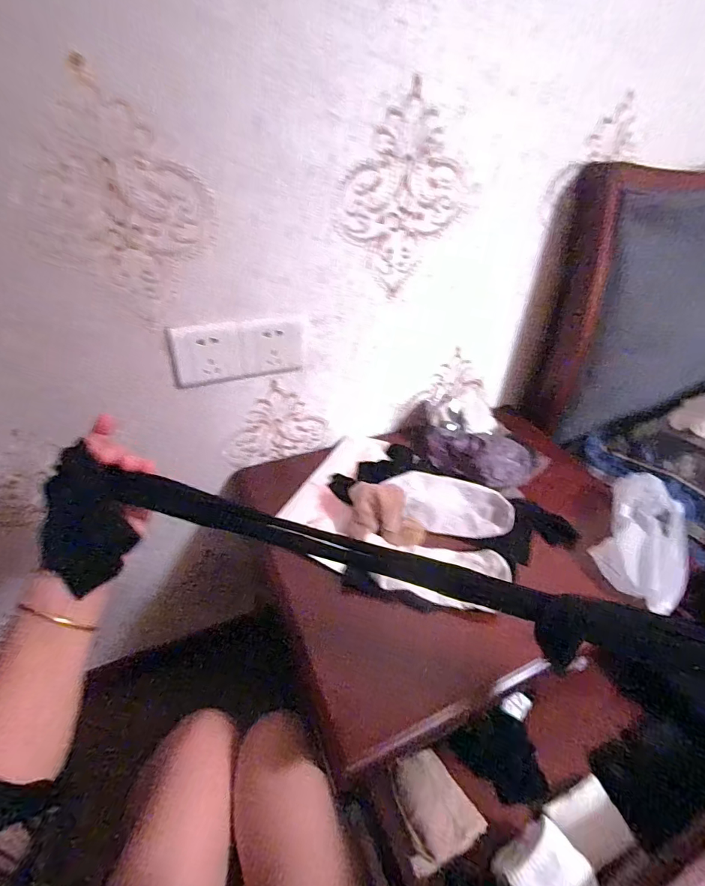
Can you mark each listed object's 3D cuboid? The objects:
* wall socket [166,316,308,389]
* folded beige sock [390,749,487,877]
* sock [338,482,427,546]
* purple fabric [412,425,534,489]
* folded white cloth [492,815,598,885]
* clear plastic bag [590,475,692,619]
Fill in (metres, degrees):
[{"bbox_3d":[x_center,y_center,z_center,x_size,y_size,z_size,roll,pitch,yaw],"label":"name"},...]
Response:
[{"bbox_3d":[-0.150,-0.124,0.577,0.178,0.084,0.007,-13,44,-19],"label":"wall socket"},{"bbox_3d":[0.090,0.405,0.478,0.082,0.026,0.095,-13,44,-19],"label":"folded beige sock"},{"bbox_3d":[0.048,0.103,0.597,0.115,0.067,0.063,2,41,-2],"label":"sock"},{"bbox_3d":[0.207,0.011,0.694,0.179,0.072,0.102,18,43,14],"label":"purple fabric"},{"bbox_3d":[0.195,0.426,0.424,0.081,0.033,0.063,-17,46,-23],"label":"folded white cloth"},{"bbox_3d":[0.423,0.124,0.604,0.114,0.058,0.221,27,46,23],"label":"clear plastic bag"}]

